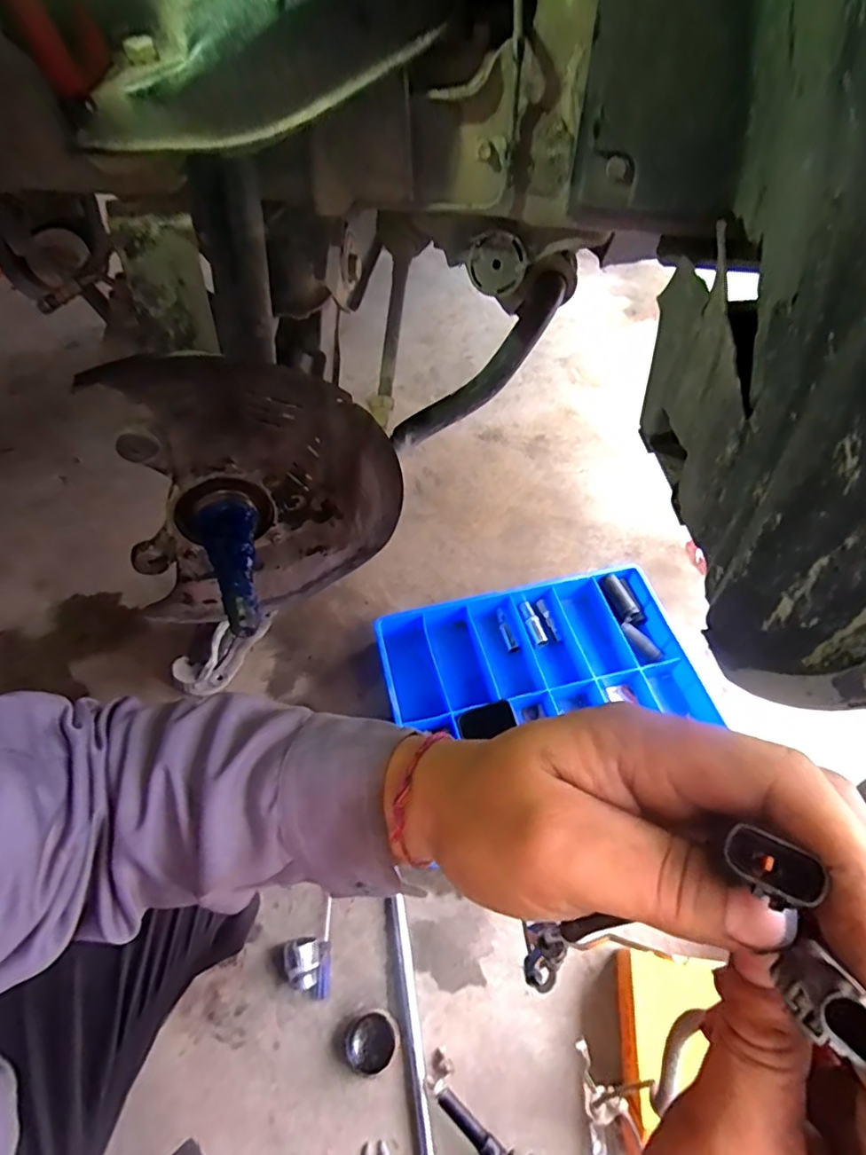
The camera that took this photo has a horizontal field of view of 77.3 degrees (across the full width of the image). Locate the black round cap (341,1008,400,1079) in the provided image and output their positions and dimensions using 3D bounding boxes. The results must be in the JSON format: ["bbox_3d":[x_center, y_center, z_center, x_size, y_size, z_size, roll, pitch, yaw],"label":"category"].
[{"bbox_3d":[-0.069,0.514,0.597,0.061,0.015,0.053,-19,58,-12],"label":"black round cap"}]

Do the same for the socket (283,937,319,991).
[{"bbox_3d":[-0.153,0.452,0.634,0.040,0.039,0.049,-10,57,-7],"label":"socket"}]

